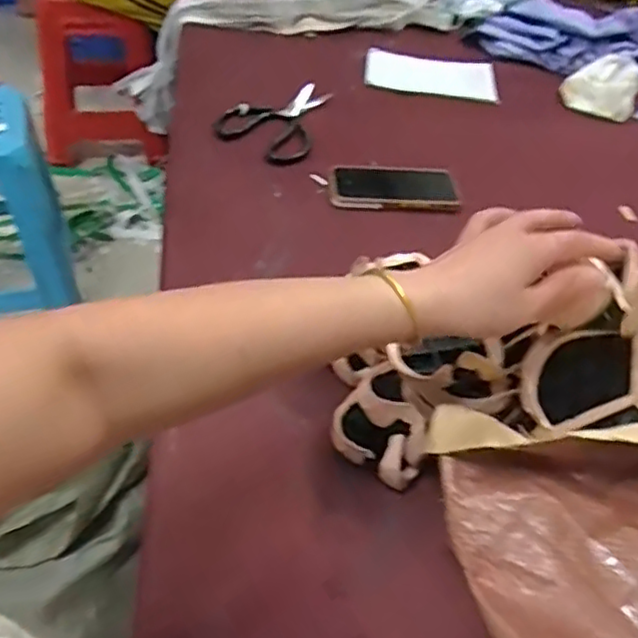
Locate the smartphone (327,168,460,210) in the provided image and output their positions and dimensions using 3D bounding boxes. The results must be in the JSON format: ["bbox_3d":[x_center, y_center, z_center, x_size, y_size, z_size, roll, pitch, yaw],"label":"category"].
[{"bbox_3d":[0.096,-0.171,0.867,0.162,0.008,0.075,-1,44,-9],"label":"smartphone"}]

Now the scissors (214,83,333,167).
[{"bbox_3d":[-0.050,-0.292,0.967,0.138,0.018,0.188,27,46,19],"label":"scissors"}]

